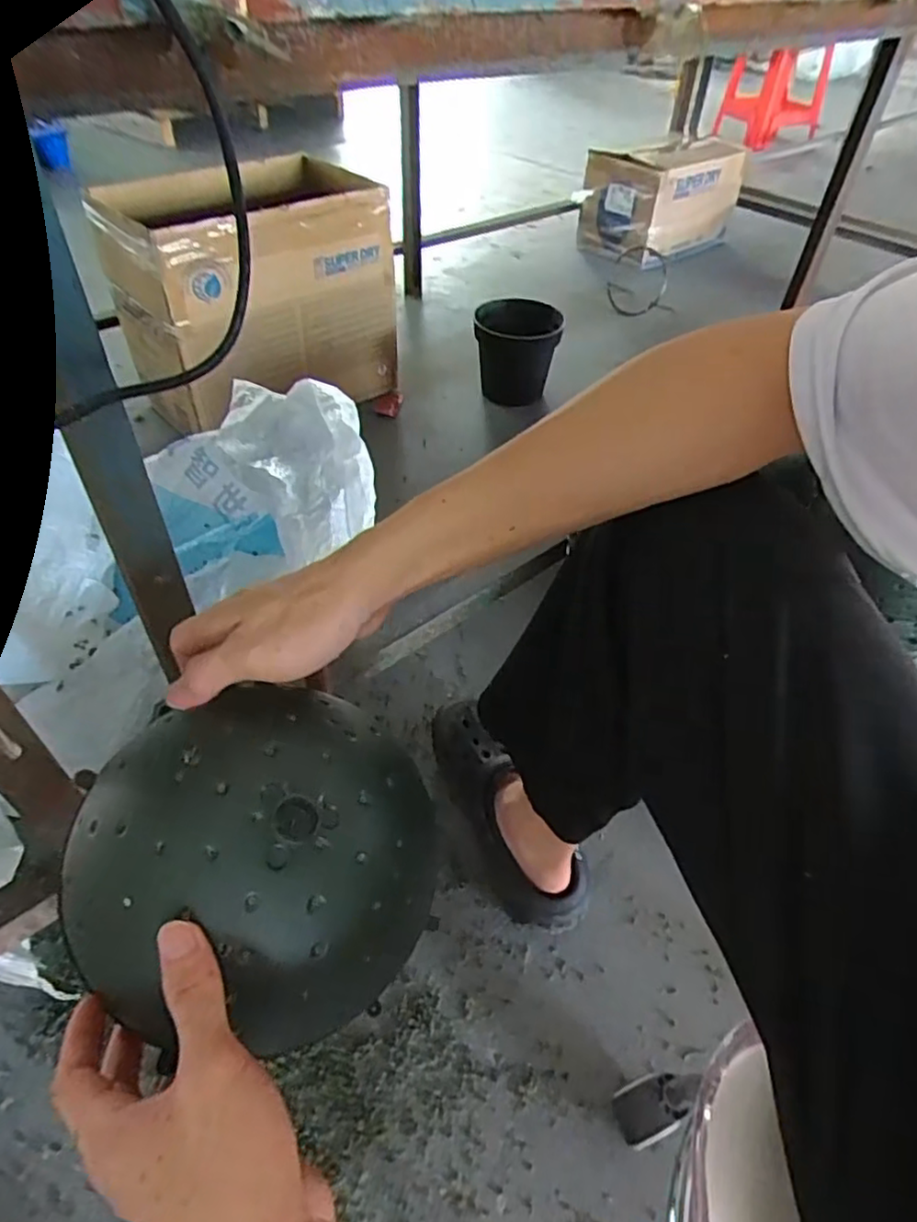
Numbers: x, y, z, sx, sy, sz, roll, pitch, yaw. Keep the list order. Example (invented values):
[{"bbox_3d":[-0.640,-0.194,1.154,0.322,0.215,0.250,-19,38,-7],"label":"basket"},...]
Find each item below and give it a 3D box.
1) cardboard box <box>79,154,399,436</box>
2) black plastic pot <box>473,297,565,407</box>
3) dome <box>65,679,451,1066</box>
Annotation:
[{"bbox_3d":[-0.421,-0.649,1.339,0.486,0.361,0.332,-34,57,-30],"label":"cardboard box"},{"bbox_3d":[0.126,-0.564,1.470,0.187,0.196,0.151,5,47,1],"label":"black plastic pot"},{"bbox_3d":[-0.104,0.122,0.347,0.173,0.090,0.167,19,49,14],"label":"dome"}]

